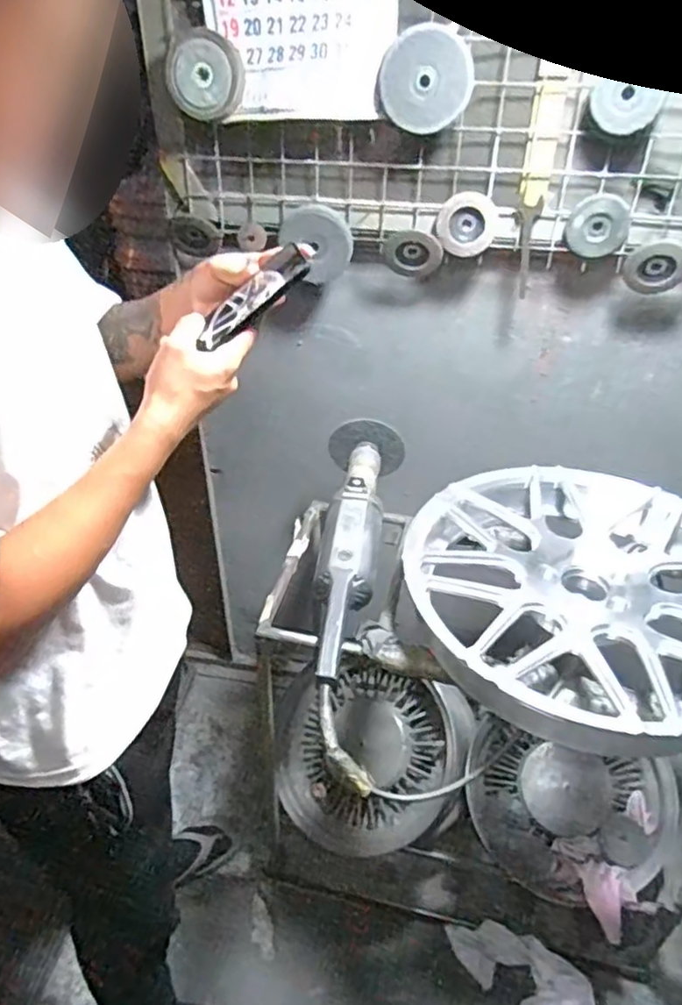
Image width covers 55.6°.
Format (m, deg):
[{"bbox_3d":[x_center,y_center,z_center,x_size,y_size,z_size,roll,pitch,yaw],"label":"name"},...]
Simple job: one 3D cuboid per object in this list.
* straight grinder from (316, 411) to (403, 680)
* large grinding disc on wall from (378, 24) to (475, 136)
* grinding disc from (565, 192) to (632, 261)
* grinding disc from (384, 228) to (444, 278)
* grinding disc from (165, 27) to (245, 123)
[{"bbox_3d":[0.023,0.041,1.005,0.134,0.097,0.506,5,34,5],"label":"straight grinder"},{"bbox_3d":[0.115,-0.569,0.873,0.121,0.114,0.026,2,34,1],"label":"large grinding disc on wall"},{"bbox_3d":[0.380,-0.407,0.956,0.087,0.089,0.012,13,36,17],"label":"grinding disc"},{"bbox_3d":[0.115,-0.396,1.029,0.090,0.070,0.012,7,35,8],"label":"grinding disc"},{"bbox_3d":[-0.194,-0.608,0.922,0.106,0.109,0.028,-24,23,10],"label":"grinding disc"}]

